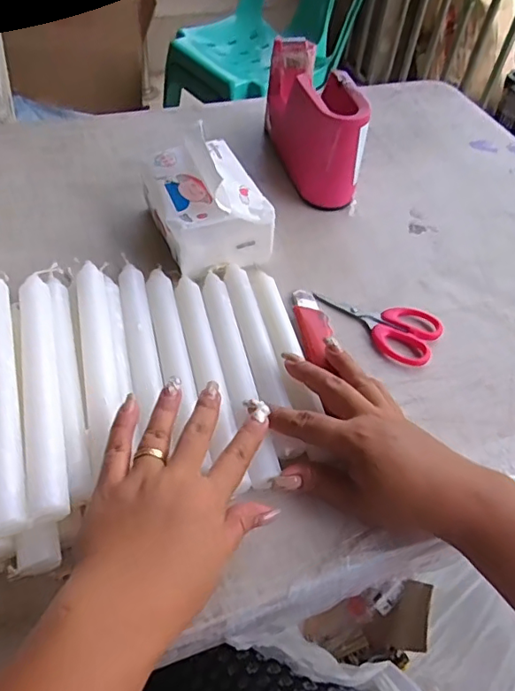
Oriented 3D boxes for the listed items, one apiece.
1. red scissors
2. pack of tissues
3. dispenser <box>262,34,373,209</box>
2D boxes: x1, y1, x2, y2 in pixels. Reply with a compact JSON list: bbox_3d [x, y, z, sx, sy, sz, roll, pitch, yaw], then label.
[{"bbox_3d":[0.104,-0.023,0.468,0.111,0.010,0.059,28,54,16],"label":"red scissors"},{"bbox_3d":[-0.052,-0.132,0.500,0.094,0.070,0.127,-19,56,-20],"label":"pack of tissues"},{"bbox_3d":[0.062,-0.241,0.580,0.057,0.105,0.182,-9,53,-13],"label":"dispenser"}]

